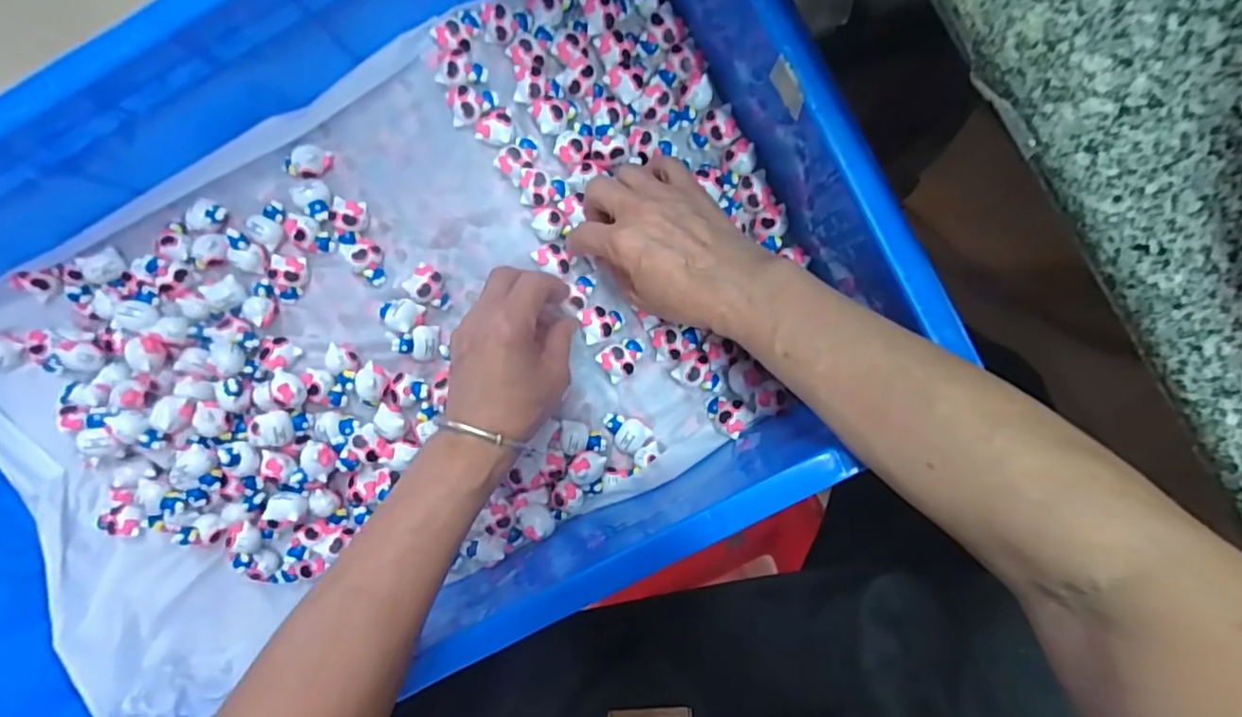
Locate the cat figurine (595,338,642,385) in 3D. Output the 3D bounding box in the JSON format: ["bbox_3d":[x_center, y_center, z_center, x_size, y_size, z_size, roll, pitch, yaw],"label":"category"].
[{"bbox_3d":[0.001,0.000,0.429,0.031,0.015,0.024,-36,90,5],"label":"cat figurine"}]

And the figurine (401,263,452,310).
[{"bbox_3d":[-0.138,-0.052,0.434,0.030,0.022,0.024,28,94,2],"label":"figurine"}]

